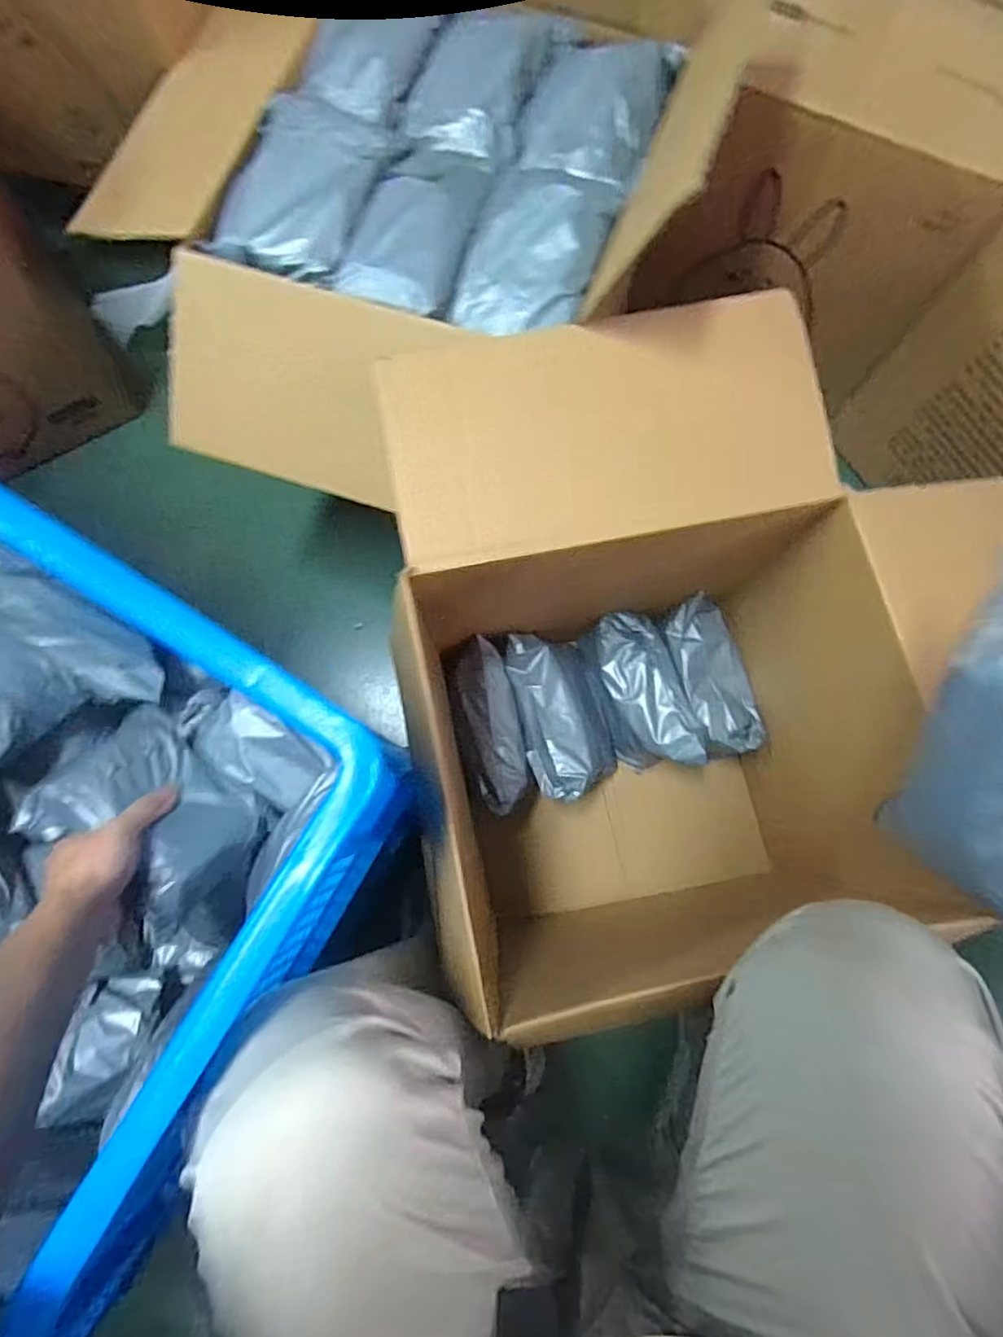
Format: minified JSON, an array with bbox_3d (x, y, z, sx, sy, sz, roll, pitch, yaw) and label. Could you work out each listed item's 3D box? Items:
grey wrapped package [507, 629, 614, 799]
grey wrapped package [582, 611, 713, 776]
[{"bbox_3d":[0.076,0.057,0.746,0.108,0.116,0.183,-14,78,-2],"label":"grey wrapped package"},{"bbox_3d":[0.167,0.034,0.754,0.095,0.115,0.190,-23,79,-4],"label":"grey wrapped package"}]

